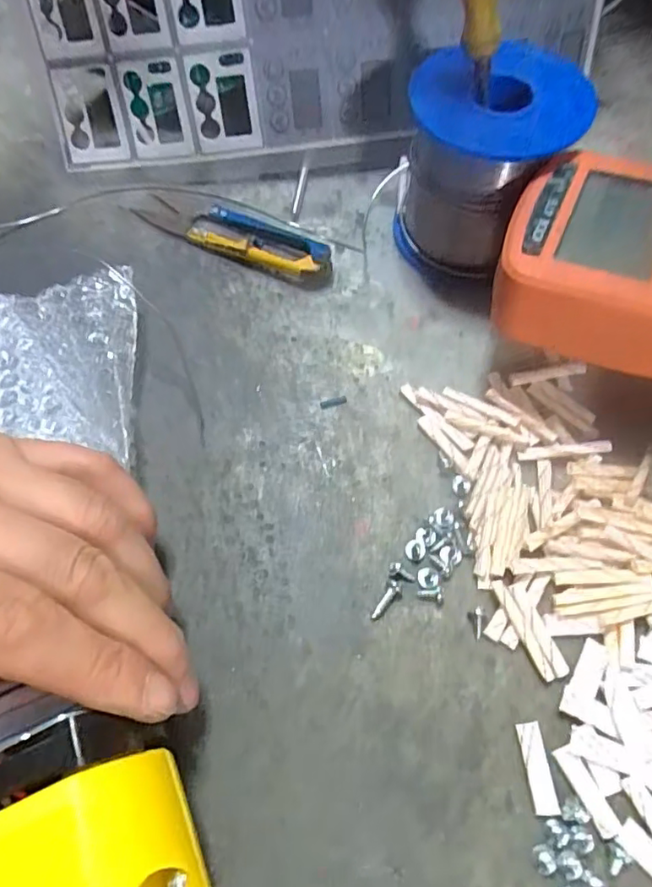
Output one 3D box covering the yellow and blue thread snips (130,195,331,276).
[{"bbox_3d":[-0.042,-0.095,0.255,0.093,0.011,0.023,24,67,14],"label":"yellow and blue thread snips"}]

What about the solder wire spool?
[{"bbox_3d":[0.064,-0.113,0.230,0.063,0.065,0.064,17,66,11],"label":"solder wire spool"}]

